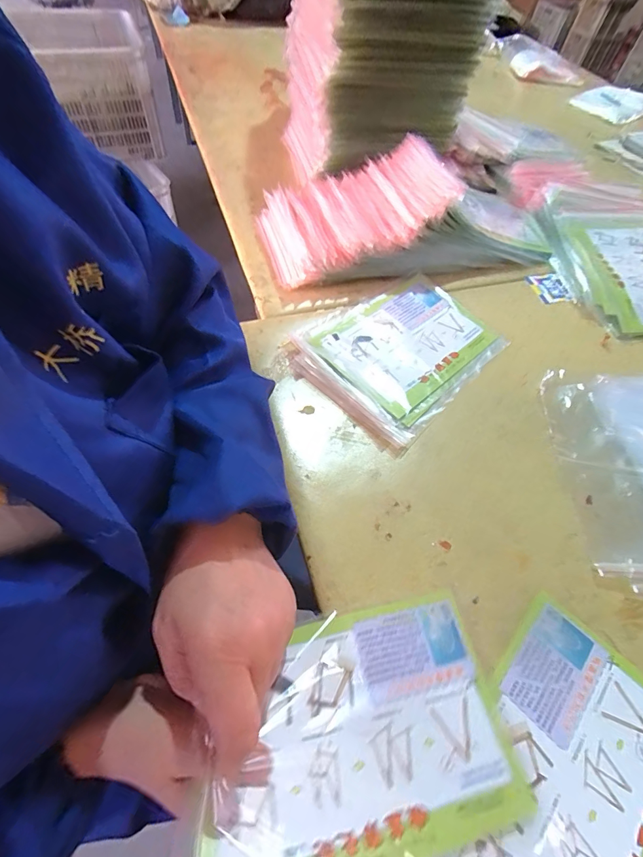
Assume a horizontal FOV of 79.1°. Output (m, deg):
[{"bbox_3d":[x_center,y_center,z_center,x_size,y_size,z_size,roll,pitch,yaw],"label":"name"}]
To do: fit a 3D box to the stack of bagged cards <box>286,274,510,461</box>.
[{"bbox_3d":[0.094,-0.101,0.473,0.177,0.011,0.248,40,62,18],"label":"stack of bagged cards"}]

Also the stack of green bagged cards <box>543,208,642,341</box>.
[{"bbox_3d":[0.468,-0.237,0.580,0.217,0.034,0.238,-5,59,-9],"label":"stack of green bagged cards"}]

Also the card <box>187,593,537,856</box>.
[{"bbox_3d":[0.025,0.198,0.253,0.206,0.050,0.149,-4,58,-7],"label":"card"}]

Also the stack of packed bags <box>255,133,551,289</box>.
[{"bbox_3d":[0.137,-0.317,0.561,0.441,0.099,0.181,-12,60,-13],"label":"stack of packed bags"}]

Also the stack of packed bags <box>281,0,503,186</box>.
[{"bbox_3d":[0.084,-0.584,0.610,0.265,0.287,0.261,-5,59,-9],"label":"stack of packed bags"}]

